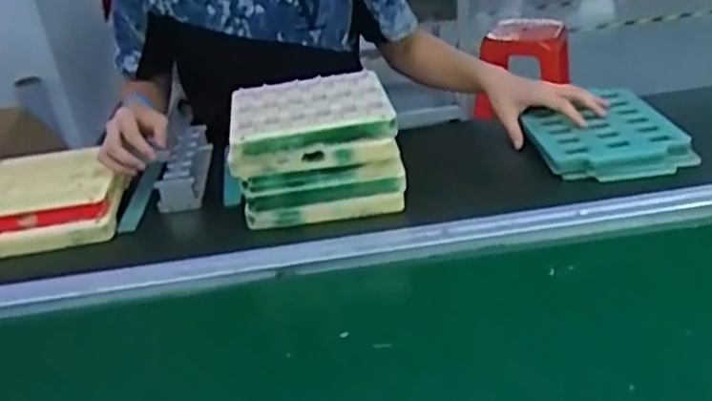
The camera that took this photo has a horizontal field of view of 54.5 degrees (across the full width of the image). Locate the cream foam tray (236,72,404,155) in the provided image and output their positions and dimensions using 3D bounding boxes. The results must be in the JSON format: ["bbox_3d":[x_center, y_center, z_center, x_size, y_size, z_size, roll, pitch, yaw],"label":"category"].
[{"bbox_3d":[-0.059,-0.117,0.893,0.198,0.034,0.175,-8,29,-3],"label":"cream foam tray"}]

